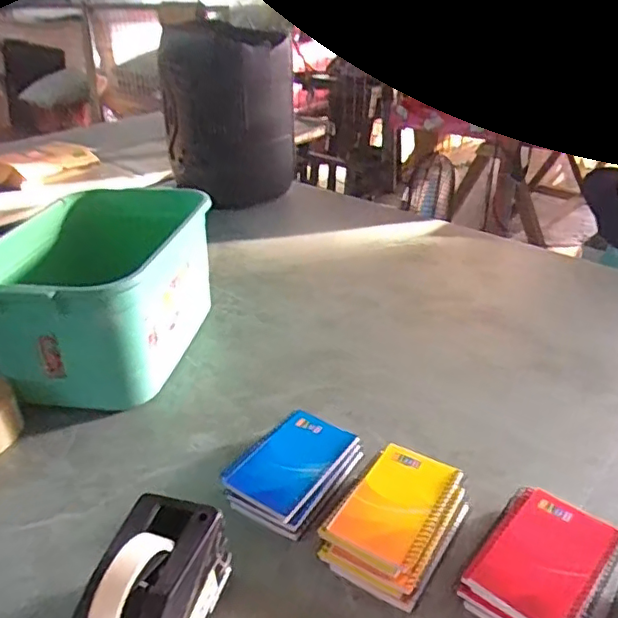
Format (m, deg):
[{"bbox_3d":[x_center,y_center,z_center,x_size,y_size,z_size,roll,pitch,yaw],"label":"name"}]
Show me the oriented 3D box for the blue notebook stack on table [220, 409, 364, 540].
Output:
[{"bbox_3d":[-0.017,0.168,0.612,0.103,0.026,0.136,19,37,32],"label":"blue notebook stack on table"}]

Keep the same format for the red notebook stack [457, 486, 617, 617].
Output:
[{"bbox_3d":[0.204,0.224,0.511,0.097,0.033,0.137,23,40,37],"label":"red notebook stack"}]

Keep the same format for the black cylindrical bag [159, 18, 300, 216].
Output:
[{"bbox_3d":[-0.211,-0.500,1.511,0.243,0.395,0.270,-21,35,-27],"label":"black cylindrical bag"}]

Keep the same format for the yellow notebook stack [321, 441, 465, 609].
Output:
[{"bbox_3d":[0.085,0.199,0.559,0.102,0.034,0.150,16,36,28],"label":"yellow notebook stack"}]

